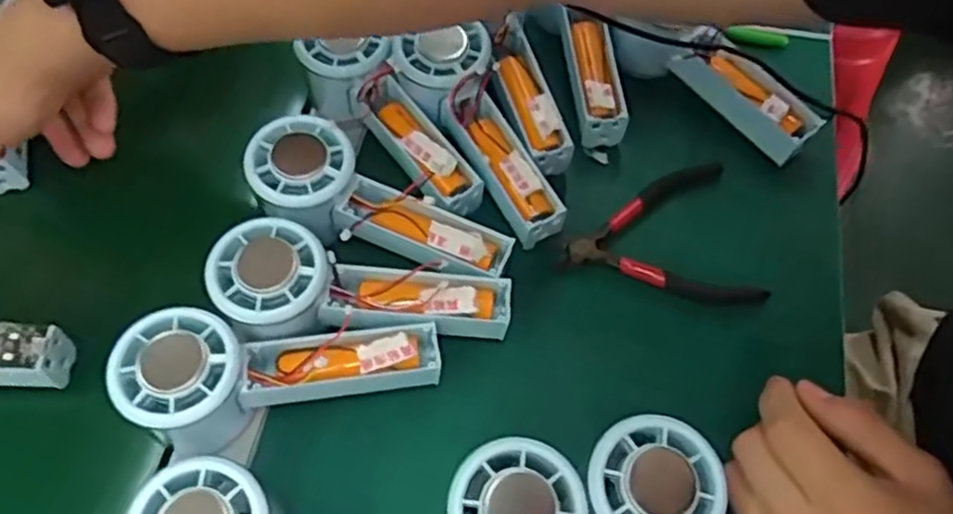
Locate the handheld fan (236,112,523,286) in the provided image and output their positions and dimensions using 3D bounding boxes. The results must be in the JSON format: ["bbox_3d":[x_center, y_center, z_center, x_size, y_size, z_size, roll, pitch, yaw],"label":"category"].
[{"bbox_3d":[-0.055,-0.024,0.385,0.148,0.029,0.056,26,64,-3],"label":"handheld fan"}]

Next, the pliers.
[{"bbox_3d":[0.102,-0.013,0.408,0.108,0.009,0.094,-7,62,-3],"label":"pliers"}]

